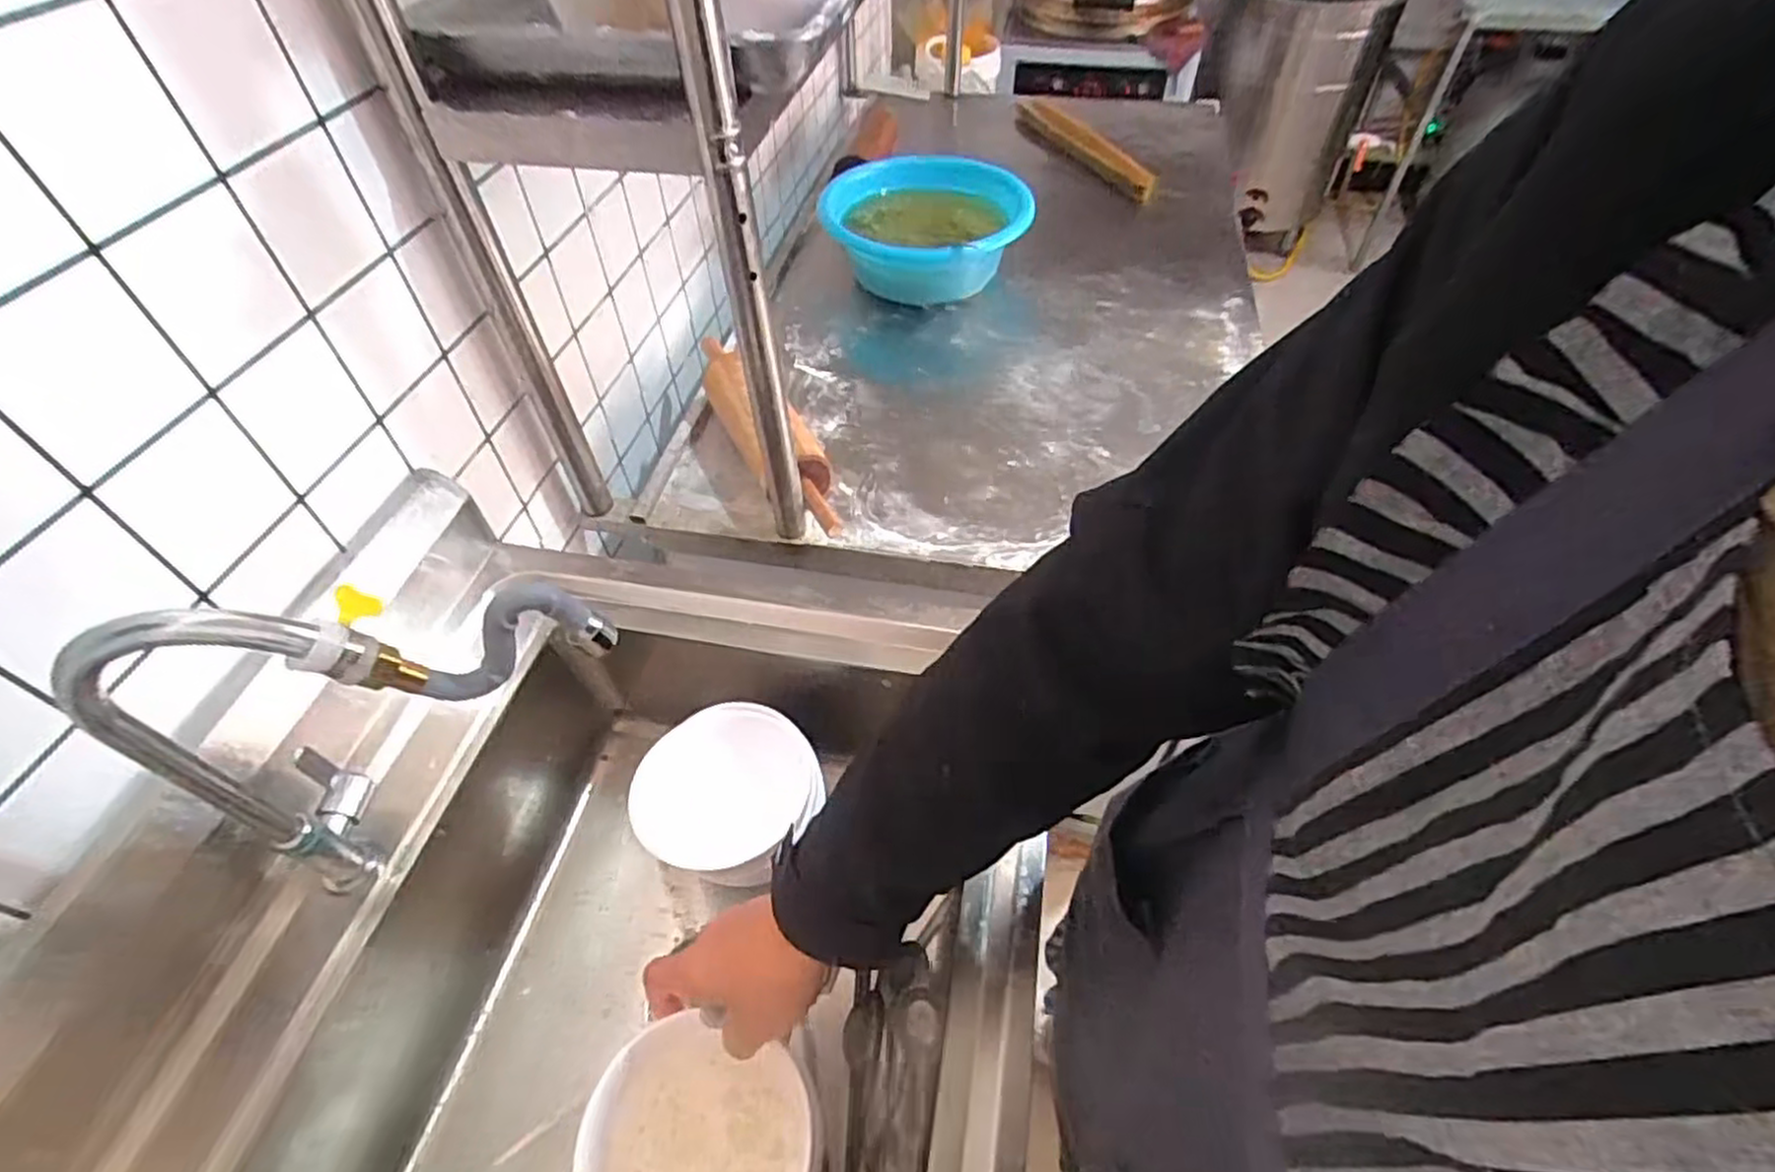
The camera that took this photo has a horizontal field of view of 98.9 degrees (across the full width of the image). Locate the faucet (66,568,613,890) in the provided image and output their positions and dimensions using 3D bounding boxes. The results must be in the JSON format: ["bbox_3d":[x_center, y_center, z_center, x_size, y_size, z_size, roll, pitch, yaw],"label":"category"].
[{"bbox_3d":[-0.300,0.094,0.474,0.274,0.288,0.072,-3,51,-2],"label":"faucet"}]

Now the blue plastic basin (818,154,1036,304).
[{"bbox_3d":[0.067,-0.587,1.269,0.300,0.135,0.314,0,51,0],"label":"blue plastic basin"}]

